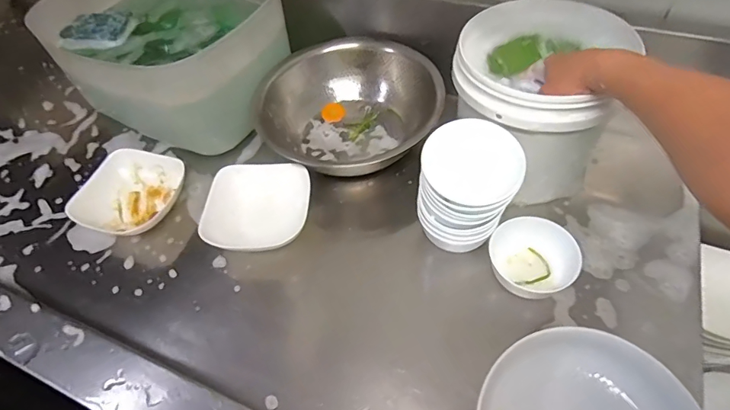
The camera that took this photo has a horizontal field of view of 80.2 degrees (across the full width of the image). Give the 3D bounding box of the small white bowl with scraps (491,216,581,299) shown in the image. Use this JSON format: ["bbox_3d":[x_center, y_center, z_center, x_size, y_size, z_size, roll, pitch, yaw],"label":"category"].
[{"bbox_3d":[0.214,0.068,0.559,0.108,0.048,0.096,23,59,20],"label":"small white bowl with scraps"}]

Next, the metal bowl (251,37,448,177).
[{"bbox_3d":[-0.021,-0.186,0.734,0.278,0.129,0.278,-3,54,3],"label":"metal bowl"}]

